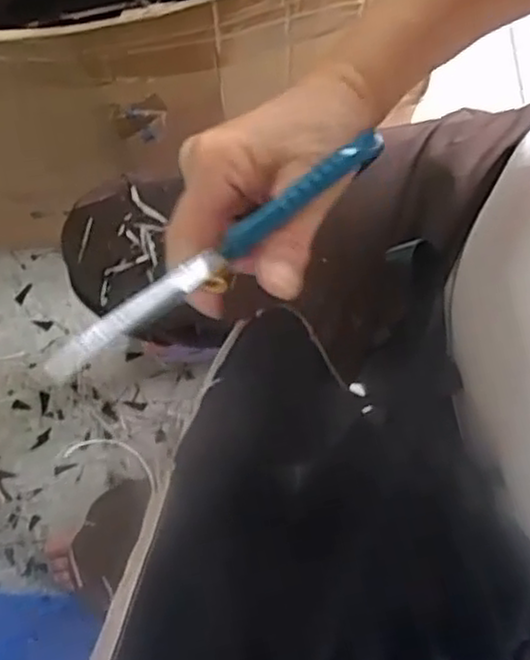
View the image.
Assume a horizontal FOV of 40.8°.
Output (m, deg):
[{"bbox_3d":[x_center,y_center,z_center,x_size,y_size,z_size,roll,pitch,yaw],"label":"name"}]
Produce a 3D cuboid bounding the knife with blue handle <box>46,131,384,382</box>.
[{"bbox_3d":[-0.017,-0.030,0.282,0.156,0.011,0.014,-37,82,-15],"label":"knife with blue handle"}]

